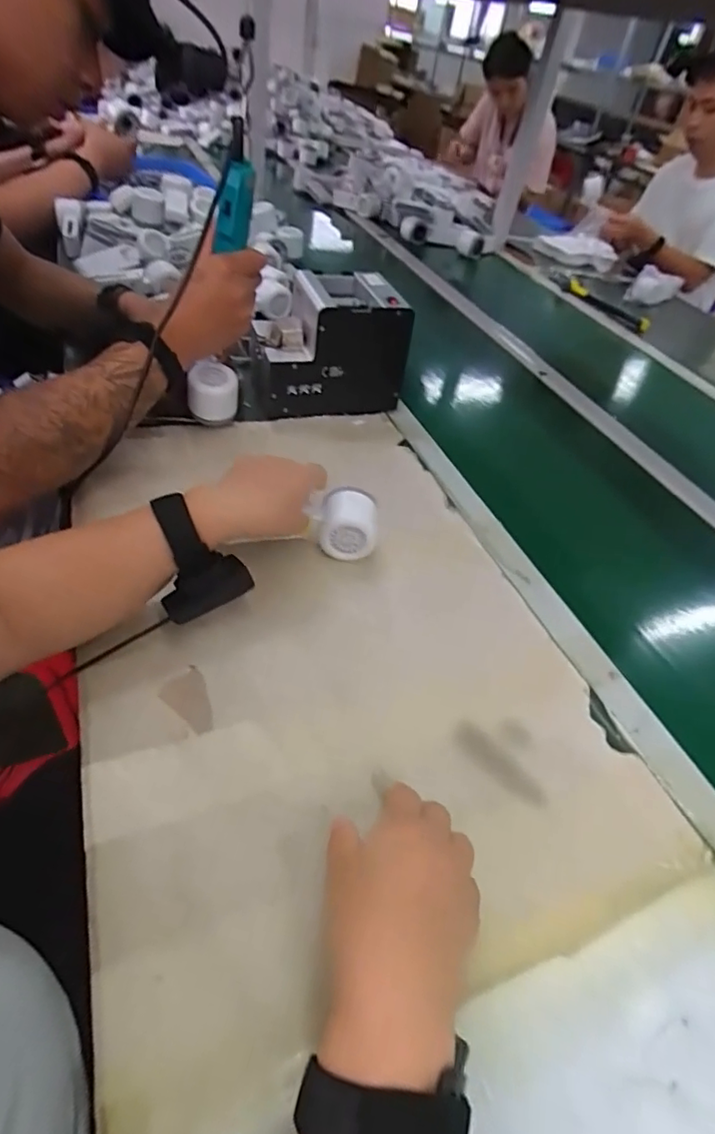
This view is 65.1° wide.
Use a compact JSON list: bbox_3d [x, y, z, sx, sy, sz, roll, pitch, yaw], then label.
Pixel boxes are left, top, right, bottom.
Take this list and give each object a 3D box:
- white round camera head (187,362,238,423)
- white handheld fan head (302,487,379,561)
[{"bbox_3d":[-0.172,-0.206,0.668,0.056,0.055,0.060,3,44,-3],"label":"white round camera head"},{"bbox_3d":[-0.010,-0.043,0.556,0.058,0.056,0.043,5,44,-1],"label":"white handheld fan head"}]

